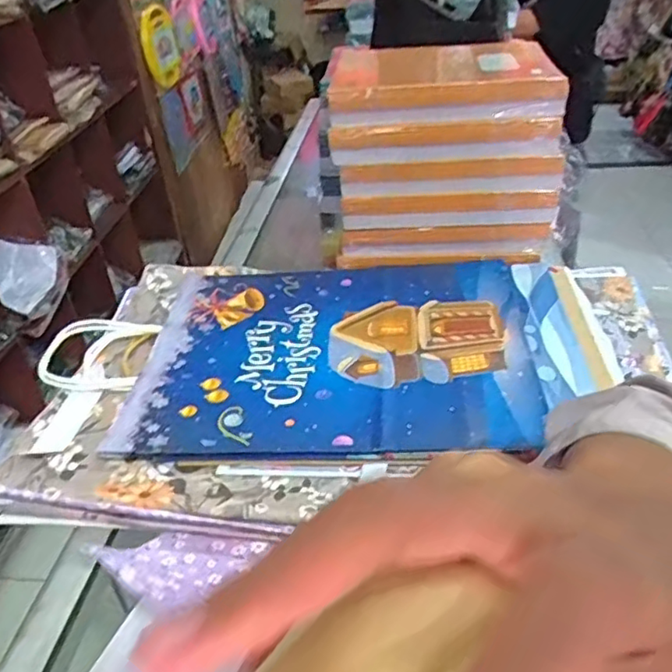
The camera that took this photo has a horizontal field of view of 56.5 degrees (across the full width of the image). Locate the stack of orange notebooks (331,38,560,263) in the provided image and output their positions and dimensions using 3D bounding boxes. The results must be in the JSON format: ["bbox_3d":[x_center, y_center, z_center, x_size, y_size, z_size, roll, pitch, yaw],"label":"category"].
[{"bbox_3d":[0.108,-0.217,0.693,0.217,0.201,0.218,-3,35,1],"label":"stack of orange notebooks"}]

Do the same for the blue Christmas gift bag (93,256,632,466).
[{"bbox_3d":[0.032,0.007,0.553,0.391,0.018,0.267,0,35,5],"label":"blue Christmas gift bag"}]

